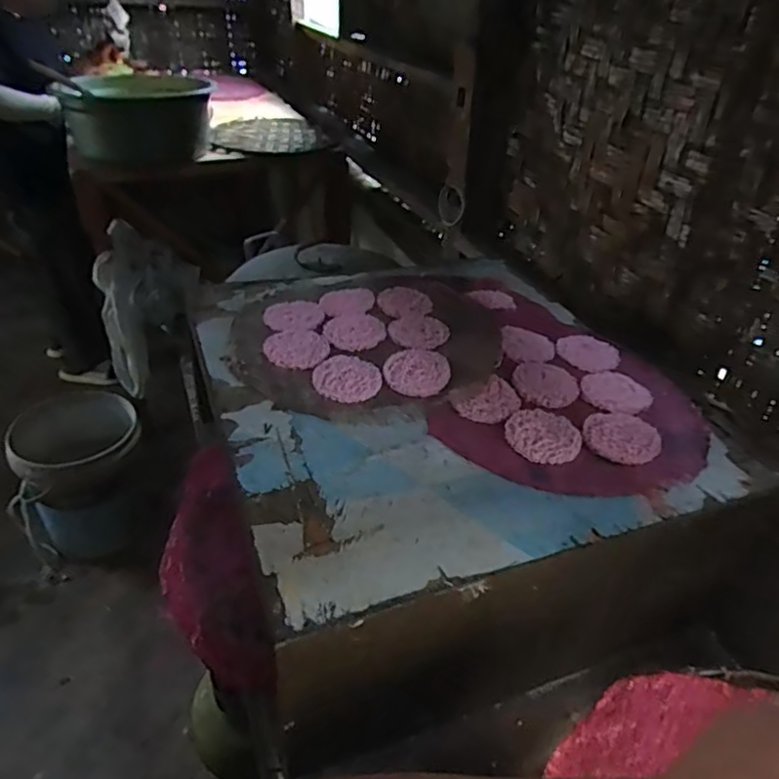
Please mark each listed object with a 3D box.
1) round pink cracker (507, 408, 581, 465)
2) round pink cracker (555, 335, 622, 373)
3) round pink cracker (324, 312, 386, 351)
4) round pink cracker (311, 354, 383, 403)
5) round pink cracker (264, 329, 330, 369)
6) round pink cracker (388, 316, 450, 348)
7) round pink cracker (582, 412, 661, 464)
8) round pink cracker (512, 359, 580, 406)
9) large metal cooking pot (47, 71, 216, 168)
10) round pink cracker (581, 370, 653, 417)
[{"bbox_3d":[0.168,0.049,0.660,0.078,0.012,0.085,2,36,-2],"label":"round pink cracker"},{"bbox_3d":[0.260,-0.050,0.801,0.080,0.004,0.081,2,36,-2],"label":"round pink cracker"},{"bbox_3d":[-0.046,-0.078,0.807,0.078,0.004,0.087,-9,37,-17],"label":"round pink cracker"},{"bbox_3d":[-0.052,-0.013,0.728,0.081,0.010,0.079,2,36,-2],"label":"round pink cracker"},{"bbox_3d":[-0.117,-0.054,0.771,0.078,0.006,0.075,2,36,-2],"label":"round pink cracker"},{"bbox_3d":[0.040,-0.075,0.806,0.079,0.004,0.078,2,36,-2],"label":"round pink cracker"},{"bbox_3d":[0.253,0.051,0.663,0.078,0.008,0.084,2,36,-2],"label":"round pink cracker"},{"bbox_3d":[0.188,-0.010,0.738,0.076,0.006,0.080,2,36,-2],"label":"round pink cracker"},{"bbox_3d":[-0.694,-0.775,1.689,0.368,0.159,0.399,-9,37,-17],"label":"large metal cooking pot"},{"bbox_3d":[0.271,0.002,0.730,0.082,0.004,0.079,2,36,-2],"label":"round pink cracker"}]

